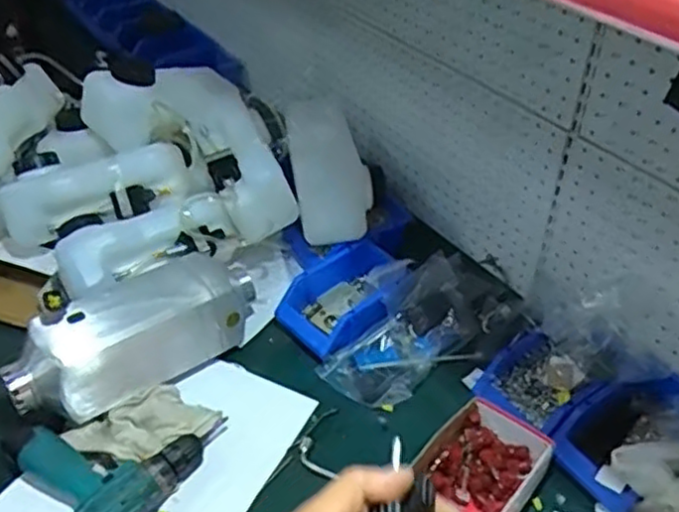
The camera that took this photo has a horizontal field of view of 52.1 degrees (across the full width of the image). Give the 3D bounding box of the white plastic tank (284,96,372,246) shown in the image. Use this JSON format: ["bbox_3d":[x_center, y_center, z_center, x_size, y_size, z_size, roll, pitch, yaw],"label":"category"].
[{"bbox_3d":[-0.022,-0.143,1.079,0.106,0.090,0.244,-12,81,-14],"label":"white plastic tank"}]

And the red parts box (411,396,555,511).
[{"bbox_3d":[0.161,0.259,0.815,0.119,0.048,0.190,29,49,29],"label":"red parts box"}]

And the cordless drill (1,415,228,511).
[{"bbox_3d":[-0.268,0.239,0.852,0.190,0.050,0.234,33,51,32],"label":"cordless drill"}]

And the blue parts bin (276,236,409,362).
[{"bbox_3d":[0.011,0.053,1.028,0.194,0.078,0.128,-27,48,-27],"label":"blue parts bin"}]

